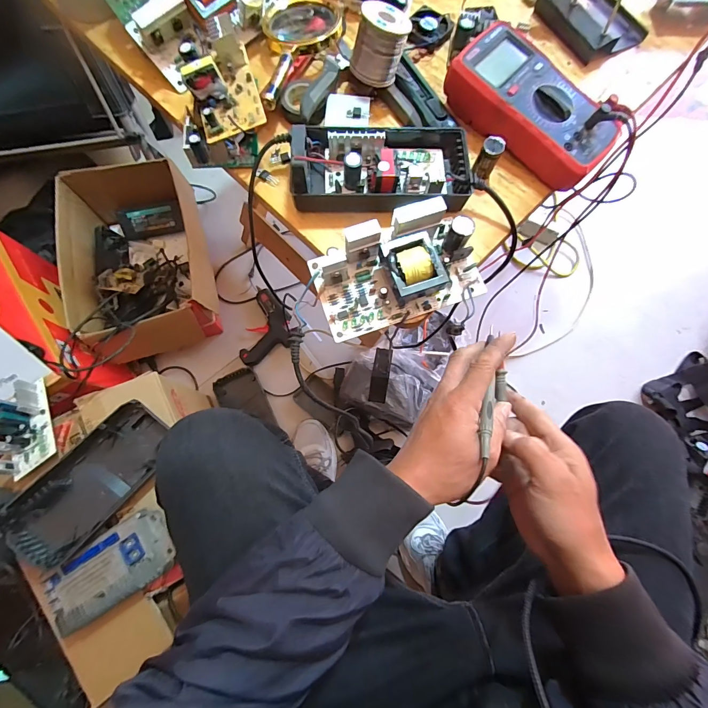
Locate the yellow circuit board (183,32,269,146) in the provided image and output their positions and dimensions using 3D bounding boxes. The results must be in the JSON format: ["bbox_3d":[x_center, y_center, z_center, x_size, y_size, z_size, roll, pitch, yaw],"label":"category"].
[{"bbox_3d":[-0.131,-0.267,0.351,0.065,0.029,0.092,-17,76,-6],"label":"yellow circuit board"}]

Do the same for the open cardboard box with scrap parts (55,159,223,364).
[{"bbox_3d":[-0.486,-0.226,0.823,0.278,0.174,0.489,-17,76,-6],"label":"open cardboard box with scrap parts"}]

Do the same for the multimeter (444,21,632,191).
[{"bbox_3d":[0.189,-0.261,0.374,0.181,0.047,0.090,41,78,9],"label":"multimeter"}]

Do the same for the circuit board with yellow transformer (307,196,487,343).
[{"bbox_3d":[0.041,-0.081,0.327,0.156,0.050,0.089,-20,77,-7],"label":"circuit board with yellow transformer"}]

